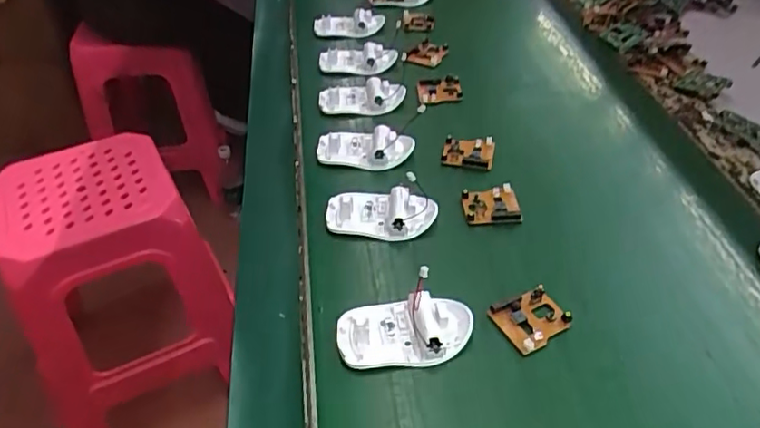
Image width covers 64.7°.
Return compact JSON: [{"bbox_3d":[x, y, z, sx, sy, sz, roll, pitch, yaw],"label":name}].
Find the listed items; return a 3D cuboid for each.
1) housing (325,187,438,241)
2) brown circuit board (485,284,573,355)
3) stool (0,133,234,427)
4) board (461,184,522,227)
[{"bbox_3d":[0.000,-0.003,0.532,0.094,0.020,0.051,7,42,10],"label":"housing"},{"bbox_3d":[0.113,0.077,0.446,0.047,0.011,0.046,-19,44,-19],"label":"brown circuit board"},{"bbox_3d":[-0.506,0.146,1.190,0.327,0.459,0.366,-13,42,-13],"label":"stool"},{"bbox_3d":[0.100,-0.008,0.544,0.048,0.007,0.044,-4,41,-3],"label":"board"}]

